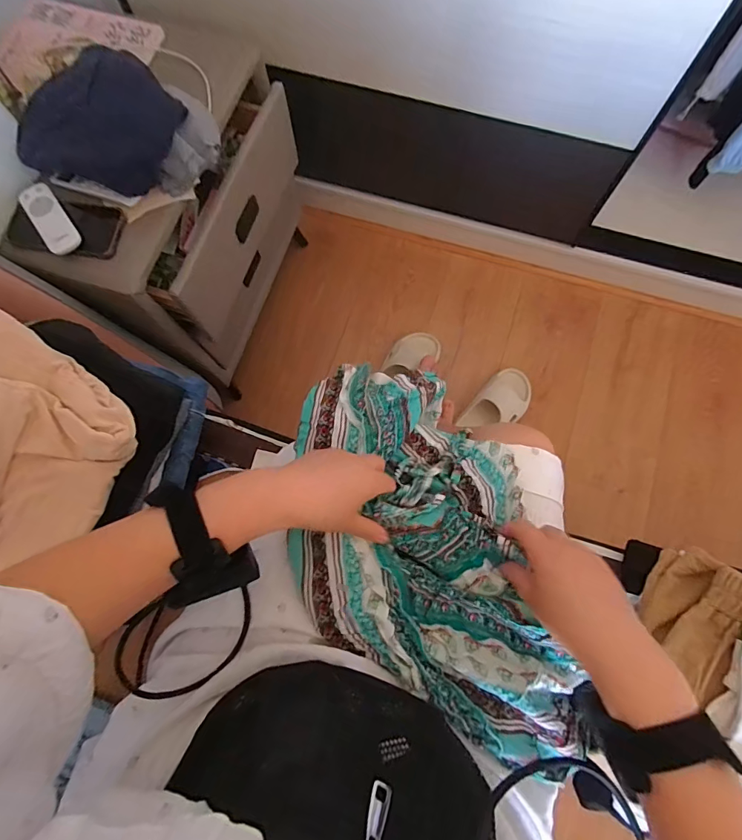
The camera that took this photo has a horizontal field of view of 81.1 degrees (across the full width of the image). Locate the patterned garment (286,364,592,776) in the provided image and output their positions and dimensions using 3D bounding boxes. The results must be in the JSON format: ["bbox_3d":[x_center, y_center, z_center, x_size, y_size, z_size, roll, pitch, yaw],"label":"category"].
[{"bbox_3d":[0.043,0.119,0.422,0.223,0.076,0.371,-11,76,-2],"label":"patterned garment"}]

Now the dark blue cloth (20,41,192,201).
[{"bbox_3d":[-0.351,-0.402,0.580,0.196,0.052,0.167,19,77,6],"label":"dark blue cloth"}]

